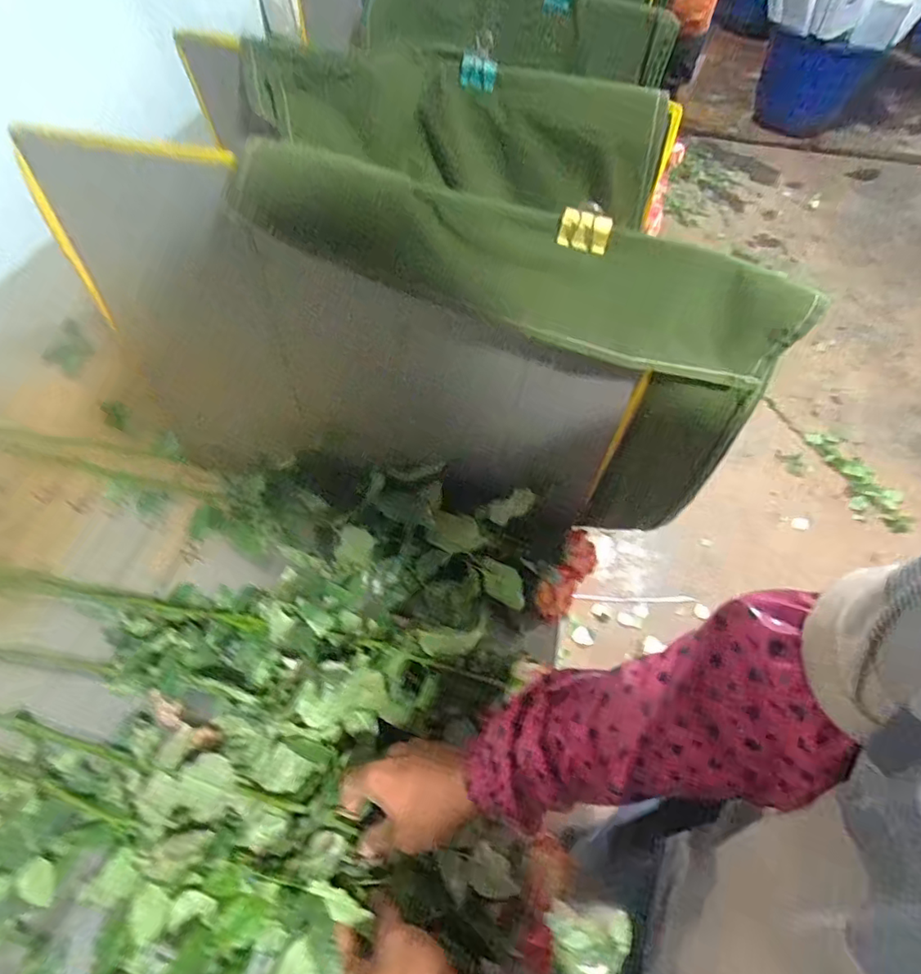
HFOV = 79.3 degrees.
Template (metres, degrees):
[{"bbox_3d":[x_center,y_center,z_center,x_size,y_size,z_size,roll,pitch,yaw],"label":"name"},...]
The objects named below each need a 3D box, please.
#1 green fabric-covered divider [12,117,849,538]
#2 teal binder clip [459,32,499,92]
[{"bbox_3d":[-0.054,-0.100,0.515,0.600,0.346,0.057,14,52,6],"label":"green fabric-covered divider"},{"bbox_3d":[0.017,-0.396,0.519,0.035,0.045,0.018,7,52,0],"label":"teal binder clip"}]

